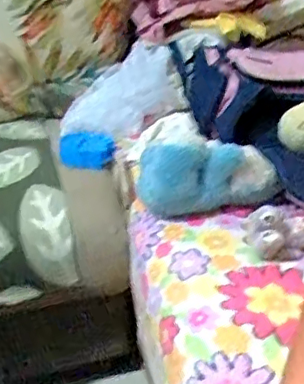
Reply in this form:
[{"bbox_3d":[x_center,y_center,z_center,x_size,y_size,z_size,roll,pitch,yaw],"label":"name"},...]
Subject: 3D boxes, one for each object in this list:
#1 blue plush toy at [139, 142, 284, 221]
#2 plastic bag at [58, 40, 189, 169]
[{"bbox_3d":[0.079,-0.045,0.922,0.207,0.108,0.139,-5,27,0],"label":"blue plush toy"},{"bbox_3d":[-0.075,-0.175,1.266,0.181,0.100,0.383,17,55,37],"label":"plastic bag"}]

